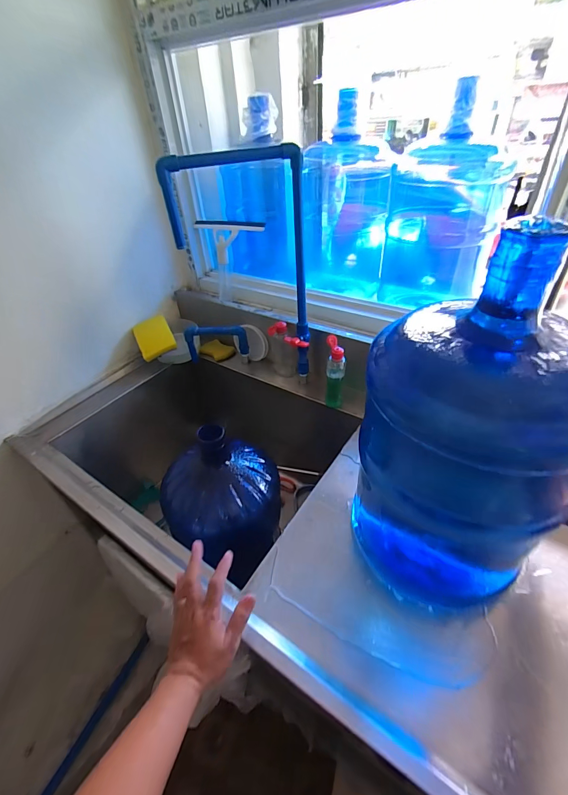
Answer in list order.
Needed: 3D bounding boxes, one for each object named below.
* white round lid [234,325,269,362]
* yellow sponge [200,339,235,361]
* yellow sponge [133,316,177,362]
[{"bbox_3d":[-0.095,-0.156,1.008,0.106,0.110,0.015,9,41,15],"label":"white round lid"},{"bbox_3d":[-0.208,-0.149,1.091,0.101,0.017,0.082,24,47,30],"label":"yellow sponge"},{"bbox_3d":[-0.374,-0.176,1.003,0.098,0.030,0.119,-29,77,-10],"label":"yellow sponge"}]

